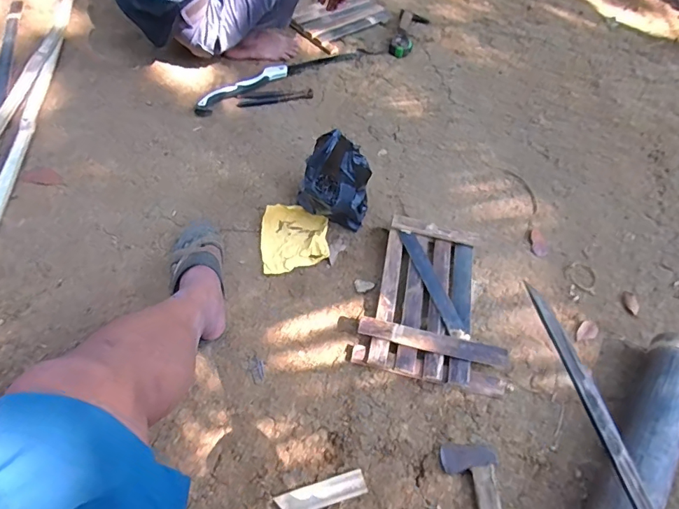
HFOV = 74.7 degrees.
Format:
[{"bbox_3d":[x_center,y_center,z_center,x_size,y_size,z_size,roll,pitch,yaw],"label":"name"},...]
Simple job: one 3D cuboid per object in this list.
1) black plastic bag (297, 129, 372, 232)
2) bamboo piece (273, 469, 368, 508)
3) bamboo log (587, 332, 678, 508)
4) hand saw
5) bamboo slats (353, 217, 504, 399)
[{"bbox_3d":[-0.007,-0.150,0.971,0.144,0.209,0.187,10,54,2],"label":"black plastic bag"},{"bbox_3d":[-0.028,0.384,0.712,0.140,0.016,0.037,-11,56,-13],"label":"bamboo piece"},{"bbox_3d":[0.506,0.324,0.746,0.089,0.103,0.478,35,61,18],"label":"bamboo log"},{"bbox_3d":[-0.175,-0.553,1.339,0.592,0.035,0.069,-33,64,-25],"label":"hand saw"},{"bbox_3d":[0.205,0.094,0.920,0.272,0.056,0.344,15,54,5],"label":"bamboo slats"}]

